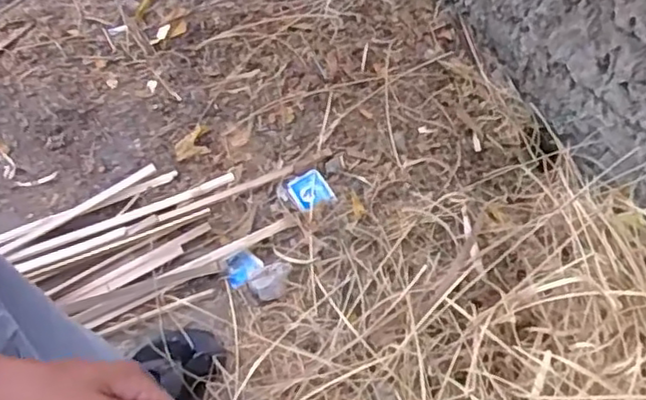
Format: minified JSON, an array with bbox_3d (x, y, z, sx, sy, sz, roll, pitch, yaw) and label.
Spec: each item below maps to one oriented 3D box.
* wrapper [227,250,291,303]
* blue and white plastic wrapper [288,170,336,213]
[{"bbox_3d":[-0.100,0.111,0.951,0.092,0.022,0.069,14,61,7],"label":"wrapper"},{"bbox_3d":[-0.020,-0.014,1.020,0.059,0.006,0.062,-27,64,-15],"label":"blue and white plastic wrapper"}]

